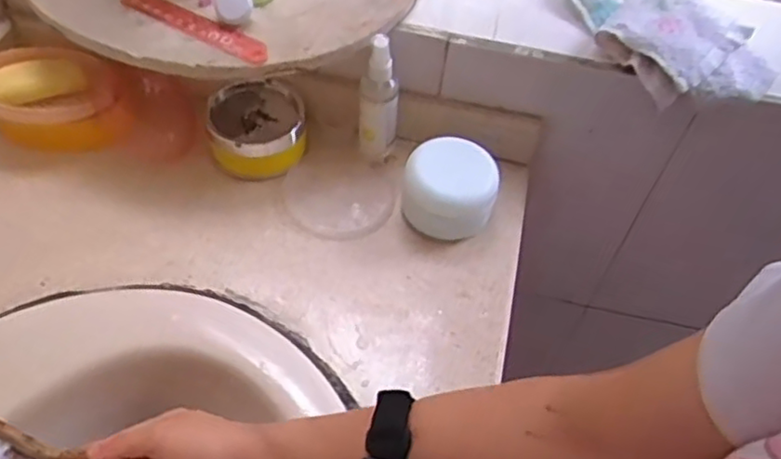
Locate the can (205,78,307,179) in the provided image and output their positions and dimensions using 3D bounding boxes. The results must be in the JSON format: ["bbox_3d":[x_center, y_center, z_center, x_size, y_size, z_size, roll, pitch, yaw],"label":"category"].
[{"bbox_3d":[-0.137,-0.101,0.704,0.093,0.057,0.091,2,54,-3],"label":"can"}]

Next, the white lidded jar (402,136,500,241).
[{"bbox_3d":[0.060,-0.042,0.671,0.086,0.079,0.080,2,54,-3],"label":"white lidded jar"}]

